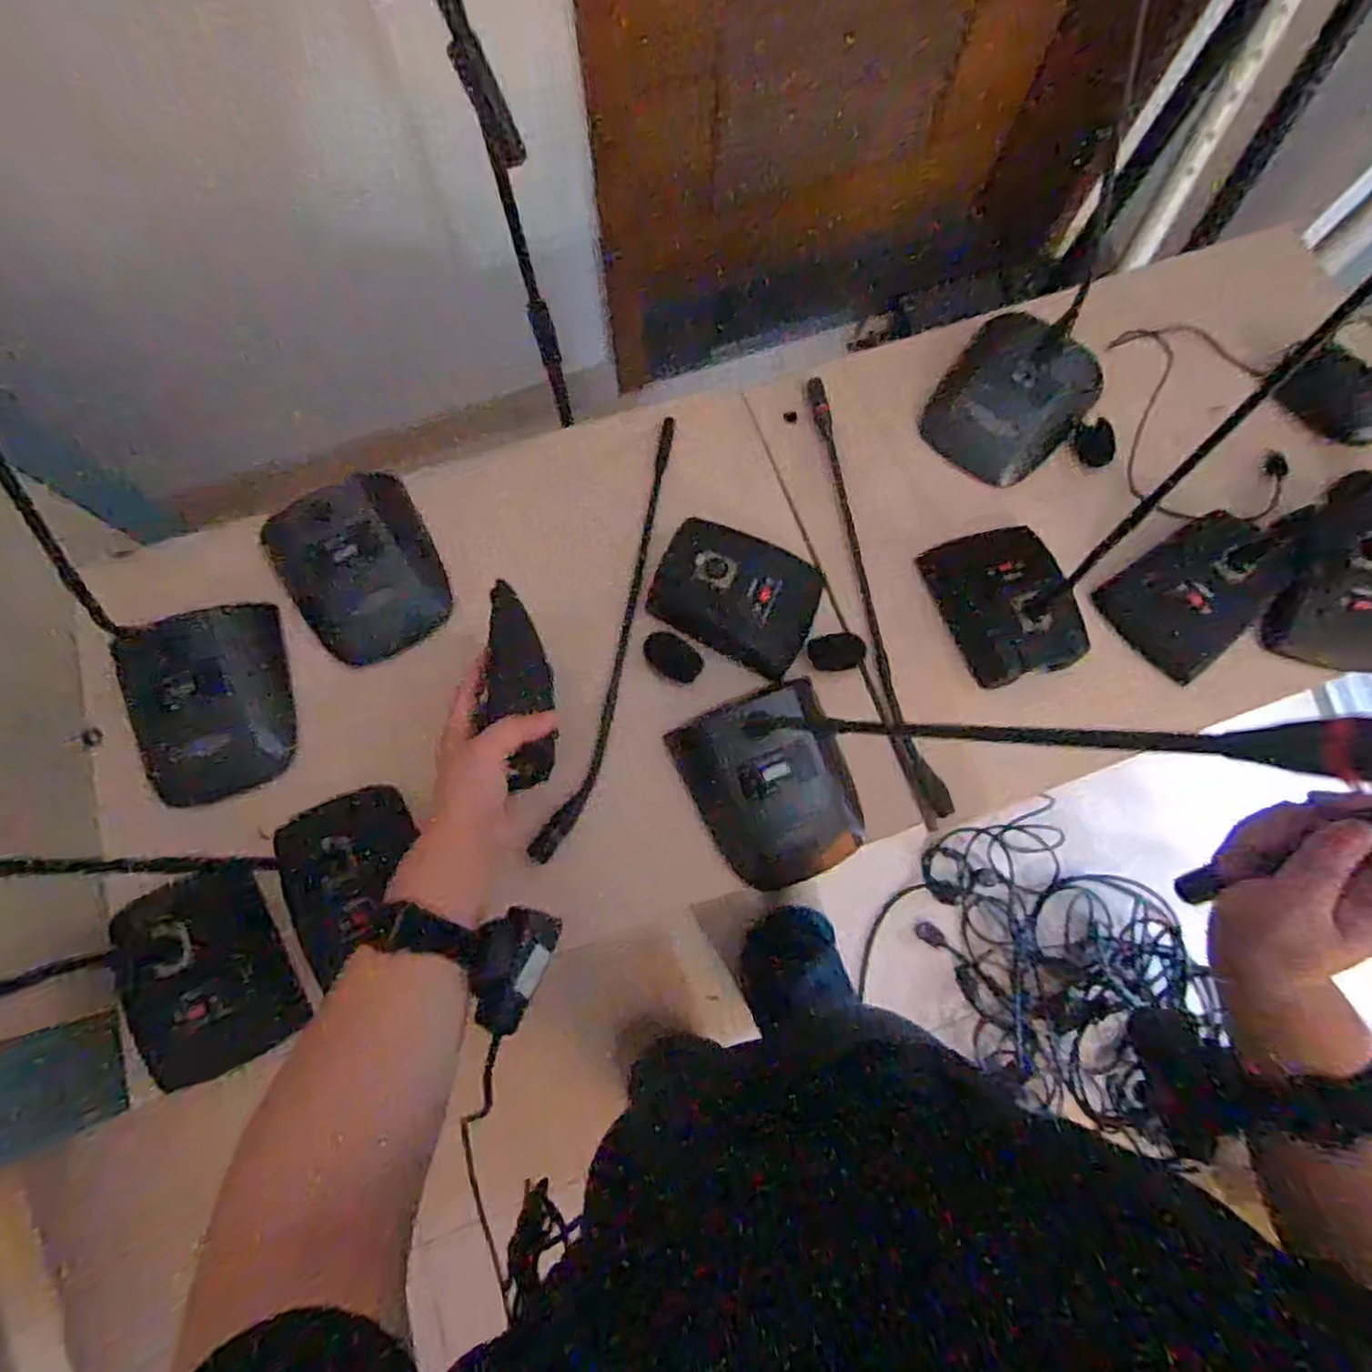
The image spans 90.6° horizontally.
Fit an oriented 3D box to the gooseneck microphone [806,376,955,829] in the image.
[{"bbox_3d":[0.159,-0.090,0.591,0.024,0.014,0.408,-11,75,-4],"label":"gooseneck microphone"}]

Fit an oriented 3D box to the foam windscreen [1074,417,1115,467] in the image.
[{"bbox_3d":[0.370,-0.218,0.617,0.029,0.023,0.038,-14,76,-5],"label":"foam windscreen"}]

